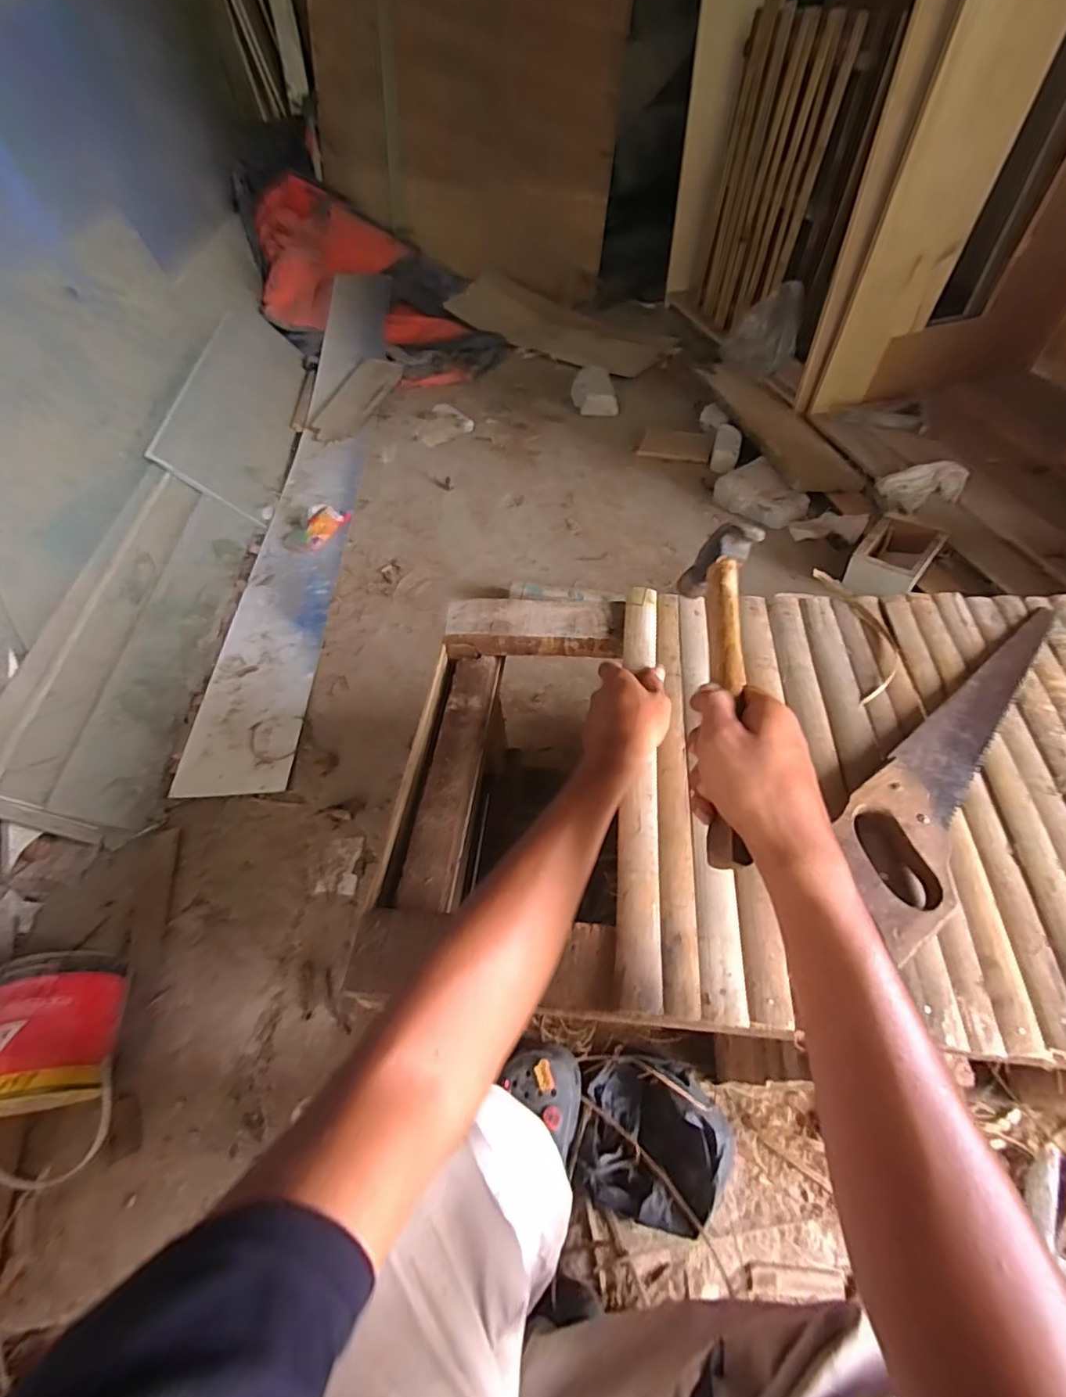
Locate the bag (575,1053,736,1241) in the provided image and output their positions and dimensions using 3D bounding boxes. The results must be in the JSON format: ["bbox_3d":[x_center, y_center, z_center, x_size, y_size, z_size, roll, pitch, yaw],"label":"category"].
[{"bbox_3d":[0.142,0.522,0.655,0.167,0.078,0.154,10,55,11],"label":"bag"}]

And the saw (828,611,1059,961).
[{"bbox_3d":[0.344,0.032,0.458,0.080,0.030,0.392,32,62,24],"label":"saw"}]

